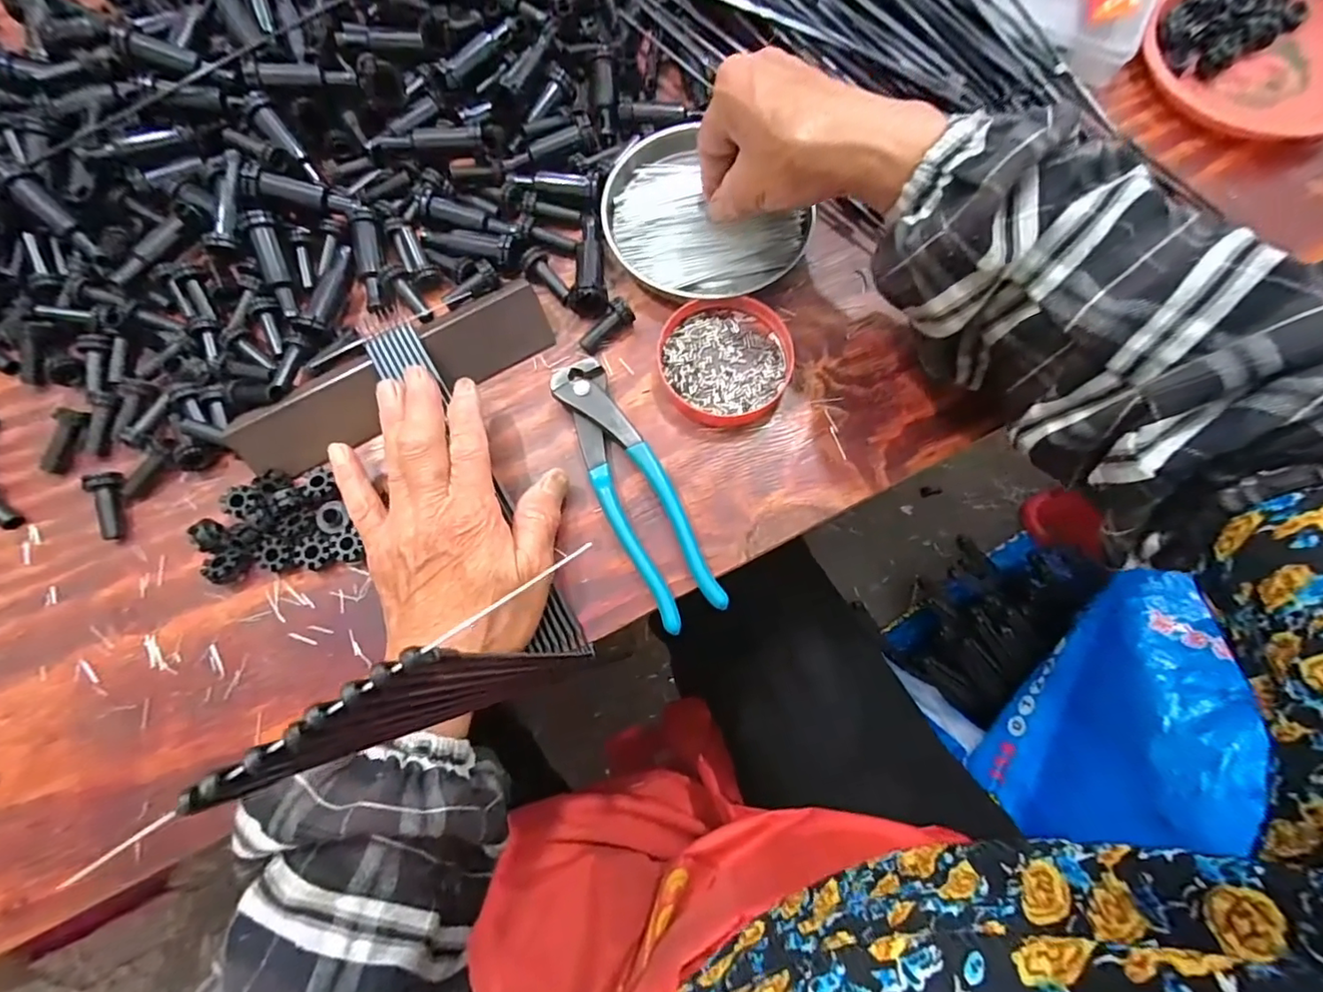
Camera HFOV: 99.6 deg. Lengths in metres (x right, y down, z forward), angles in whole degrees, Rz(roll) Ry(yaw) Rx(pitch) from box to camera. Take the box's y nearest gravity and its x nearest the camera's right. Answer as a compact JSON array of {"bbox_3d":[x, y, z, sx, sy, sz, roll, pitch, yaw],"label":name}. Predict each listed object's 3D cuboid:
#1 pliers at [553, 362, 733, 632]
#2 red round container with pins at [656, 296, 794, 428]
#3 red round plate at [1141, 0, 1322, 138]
[{"bbox_3d":[-0.017,-0.004,0.320,0.038,0.015,0.162,-28,78,-5],"label":"pliers"},{"bbox_3d":[0.039,-0.082,0.341,0.077,0.012,0.078,0,77,1],"label":"red round container with pins"},{"bbox_3d":[0.421,-0.312,0.396,0.144,0.032,0.138,0,77,1],"label":"red round plate"}]

